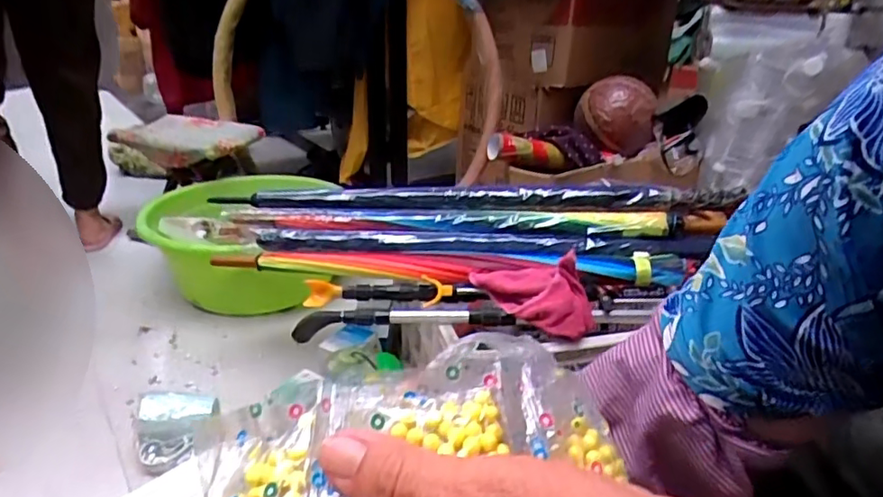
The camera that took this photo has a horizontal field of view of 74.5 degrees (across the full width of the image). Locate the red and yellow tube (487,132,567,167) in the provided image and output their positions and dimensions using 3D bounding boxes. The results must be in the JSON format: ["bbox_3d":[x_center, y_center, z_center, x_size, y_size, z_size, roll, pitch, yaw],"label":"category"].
[{"bbox_3d":[0.226,-0.249,1.502,0.224,0.071,0.058,5,21,-23],"label":"red and yellow tube"}]

